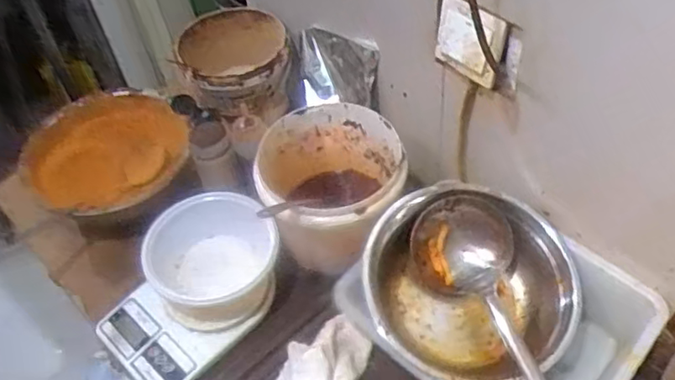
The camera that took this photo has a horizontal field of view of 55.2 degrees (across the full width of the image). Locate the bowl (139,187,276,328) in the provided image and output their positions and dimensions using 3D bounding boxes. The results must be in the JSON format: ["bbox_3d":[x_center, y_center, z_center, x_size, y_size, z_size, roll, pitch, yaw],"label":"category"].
[{"bbox_3d":[-0.163,0.091,0.847,0.169,0.075,0.175,-3,50,3],"label":"bowl"}]

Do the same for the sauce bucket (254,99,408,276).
[{"bbox_3d":[-0.007,0.001,0.865,0.182,0.137,0.198,-3,50,3],"label":"sauce bucket"}]

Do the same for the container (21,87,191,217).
[{"bbox_3d":[-0.355,-0.057,0.990,0.236,0.069,0.224,30,59,27],"label":"container"}]

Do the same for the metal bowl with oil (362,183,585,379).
[{"bbox_3d":[0.152,0.120,0.770,0.217,0.108,0.237,-3,50,3],"label":"metal bowl with oil"}]

